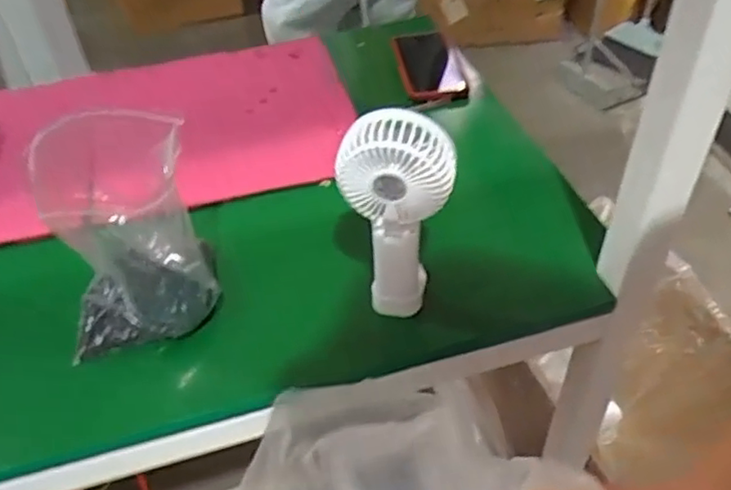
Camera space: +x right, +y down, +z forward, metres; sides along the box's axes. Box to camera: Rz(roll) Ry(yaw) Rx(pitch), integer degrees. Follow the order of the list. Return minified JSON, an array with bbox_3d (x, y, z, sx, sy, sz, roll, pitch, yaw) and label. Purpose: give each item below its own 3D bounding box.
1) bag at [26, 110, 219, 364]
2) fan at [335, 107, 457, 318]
[{"bbox_3d":[-0.199,-0.009,0.531,0.134,0.192,0.107,-24,46,-19],"label":"bag"},{"bbox_3d":[0.027,-0.019,0.536,0.086,0.195,0.057,-1,43,4],"label":"fan"}]

